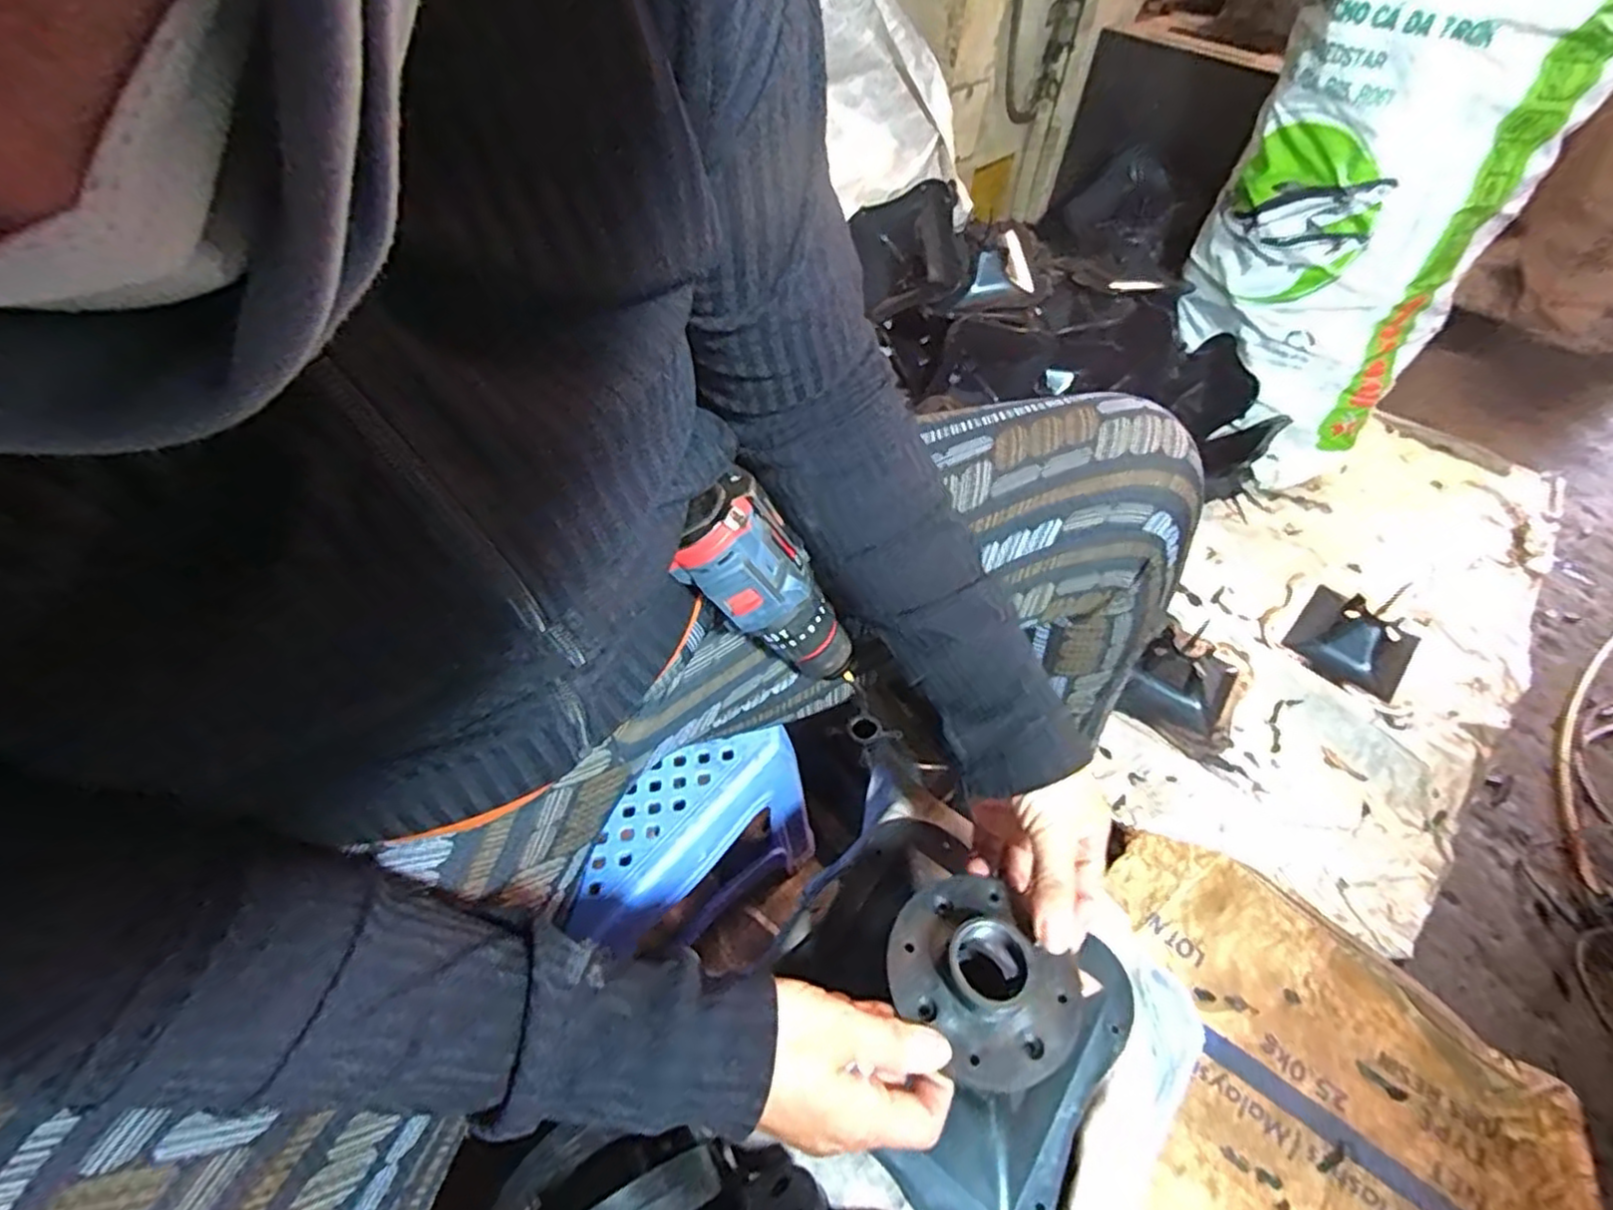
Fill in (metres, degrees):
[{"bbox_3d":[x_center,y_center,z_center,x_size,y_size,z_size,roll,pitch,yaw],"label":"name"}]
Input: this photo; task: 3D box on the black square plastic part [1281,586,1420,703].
[{"bbox_3d":[0.718,0.040,0.919,0.134,0.050,0.157,38,58,25],"label":"black square plastic part"}]

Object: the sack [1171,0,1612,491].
[{"bbox_3d":[0.776,-0.619,0.962,0.398,0.901,0.230,26,49,17],"label":"sack"}]

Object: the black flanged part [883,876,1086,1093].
[{"bbox_3d":[0.088,0.183,0.349,0.080,0.022,0.094,-31,58,-26],"label":"black flanged part"}]

